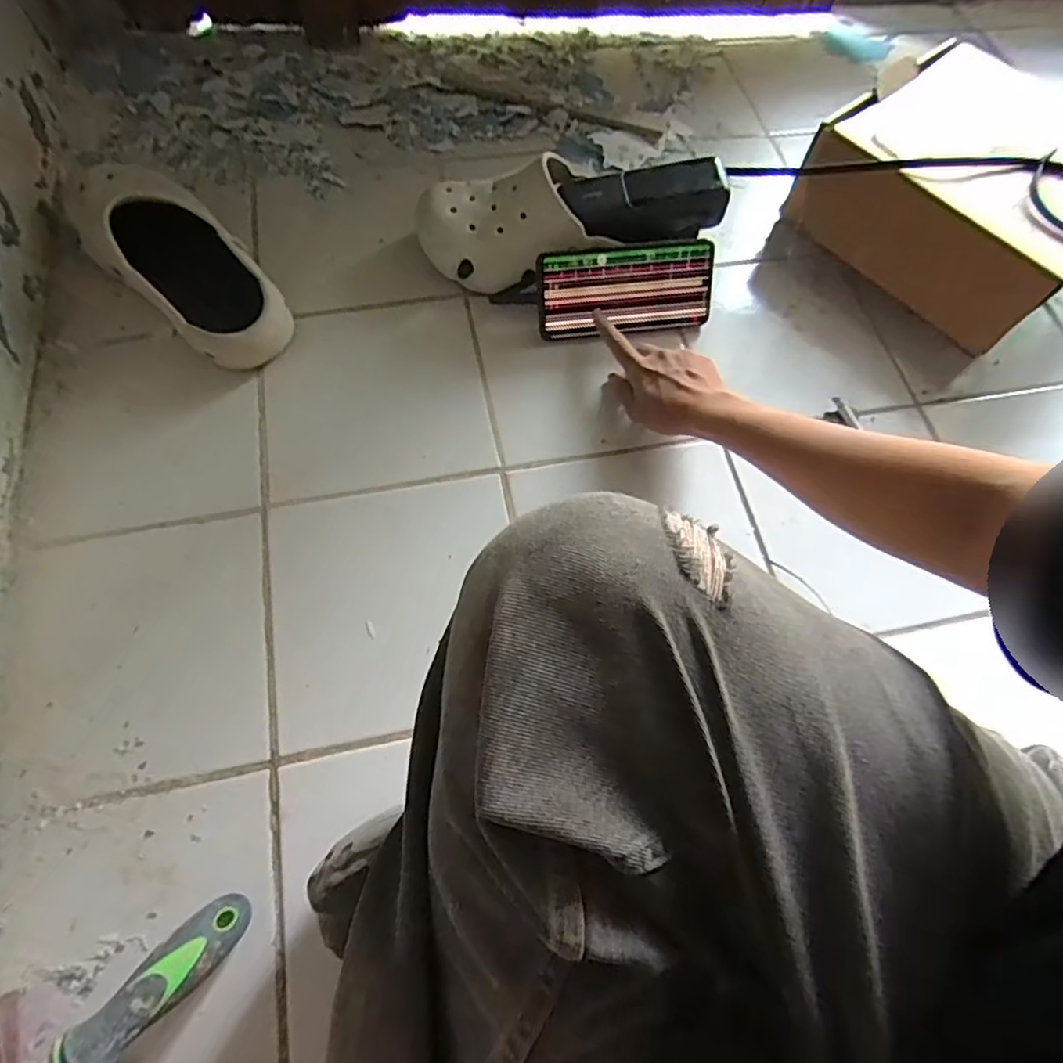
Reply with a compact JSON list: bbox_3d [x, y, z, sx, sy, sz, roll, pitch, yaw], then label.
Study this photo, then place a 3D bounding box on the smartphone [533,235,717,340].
[{"bbox_3d":[0.090,-0.227,0.574,0.167,0.075,0.011,-7,32,-6],"label":"smartphone"}]

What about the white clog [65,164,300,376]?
[{"bbox_3d":[-0.317,-0.252,0.558,0.242,0.083,0.101,41,71,13],"label":"white clog"}]

